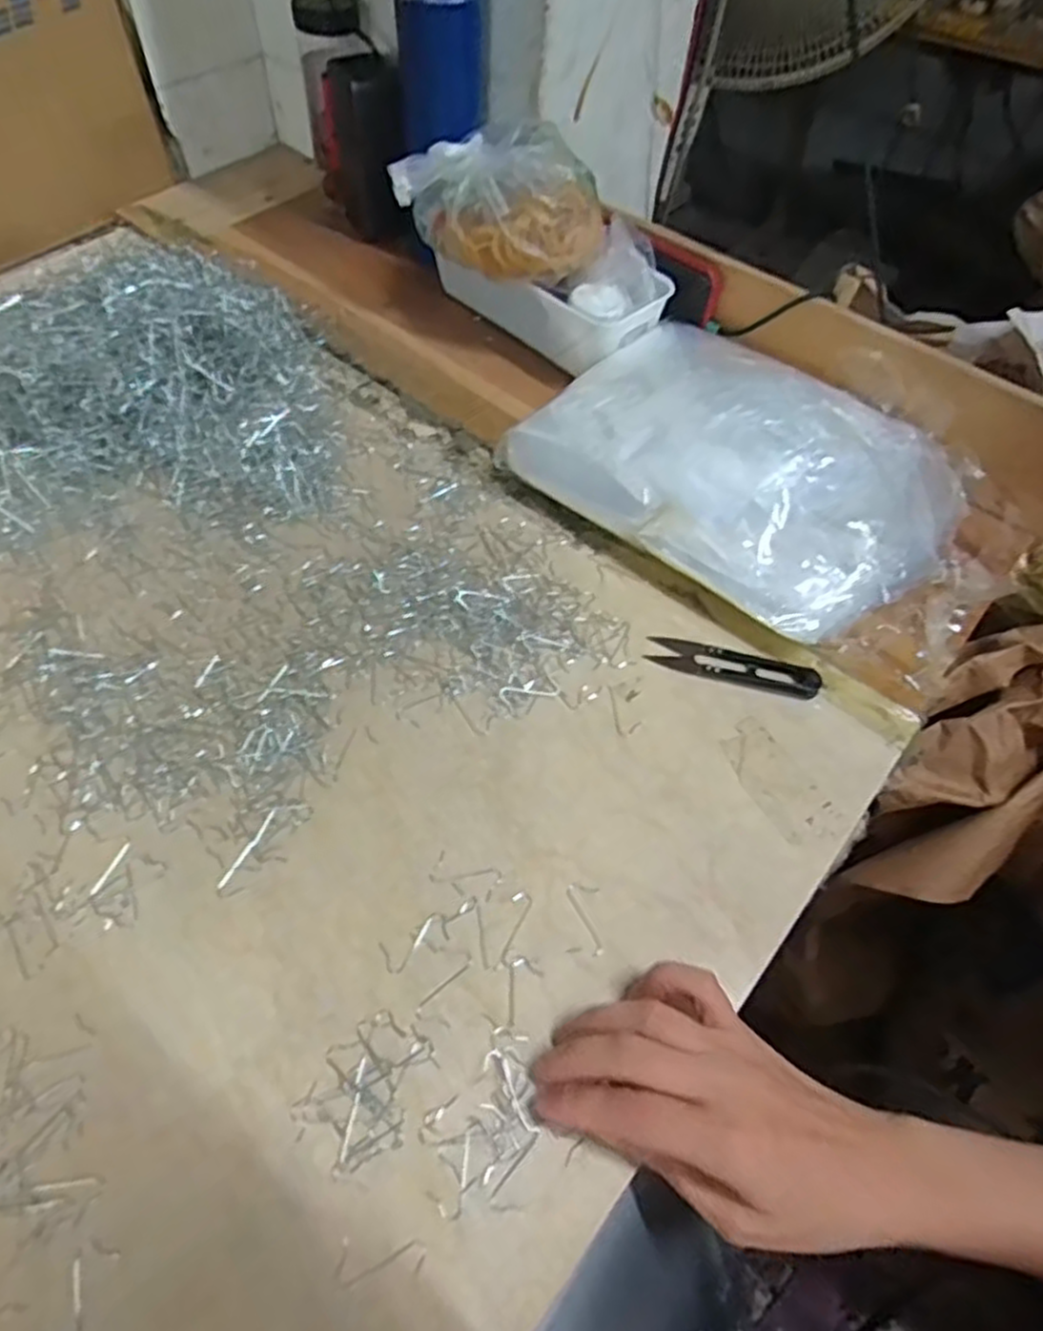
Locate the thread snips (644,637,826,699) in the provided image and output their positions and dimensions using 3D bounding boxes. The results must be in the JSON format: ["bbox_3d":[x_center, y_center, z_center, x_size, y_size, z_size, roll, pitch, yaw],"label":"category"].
[{"bbox_3d":[0.132,0.000,0.475,0.103,0.009,0.023,17,57,7],"label":"thread snips"}]

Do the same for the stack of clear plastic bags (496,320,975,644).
[{"bbox_3d":[0.151,-0.138,0.529,0.272,0.070,0.191,35,61,18],"label":"stack of clear plastic bags"}]

